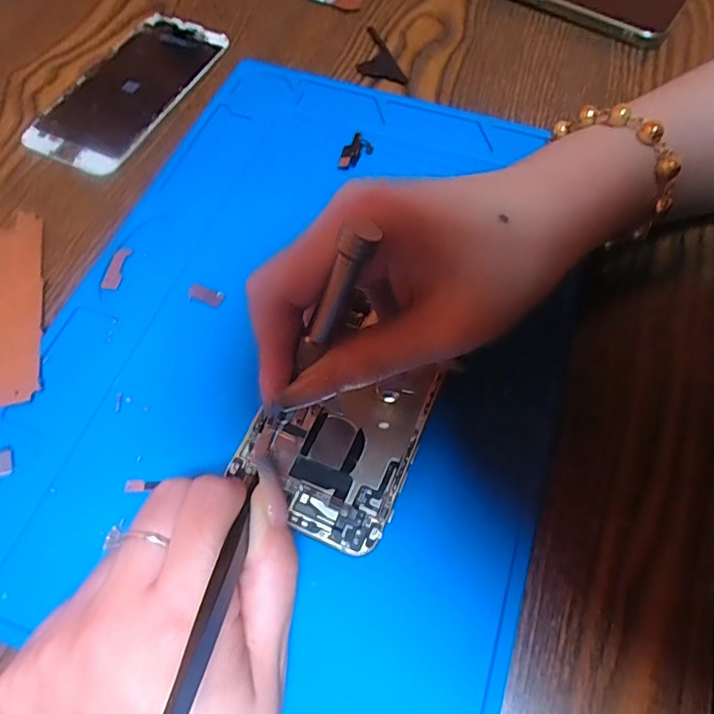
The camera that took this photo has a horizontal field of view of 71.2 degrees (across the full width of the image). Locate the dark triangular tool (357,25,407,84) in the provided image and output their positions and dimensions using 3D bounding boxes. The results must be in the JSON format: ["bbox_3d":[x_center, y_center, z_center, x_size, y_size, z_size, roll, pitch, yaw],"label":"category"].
[{"bbox_3d":[0.010,-0.194,0.320,0.025,0.004,0.060,-19,66,-9],"label":"dark triangular tool"}]

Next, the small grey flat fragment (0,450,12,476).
[{"bbox_3d":[-0.145,0.044,0.204,0.007,0.004,0.010,-15,66,-14],"label":"small grey flat fragment"}]

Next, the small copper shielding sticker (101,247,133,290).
[{"bbox_3d":[-0.120,-0.045,0.247,0.009,0.004,0.025,5,64,2],"label":"small copper shielding sticker"}]

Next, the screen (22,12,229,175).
[{"bbox_3d":[-0.138,-0.166,0.306,0.062,0.004,0.134,22,66,10],"label":"screen"}]

